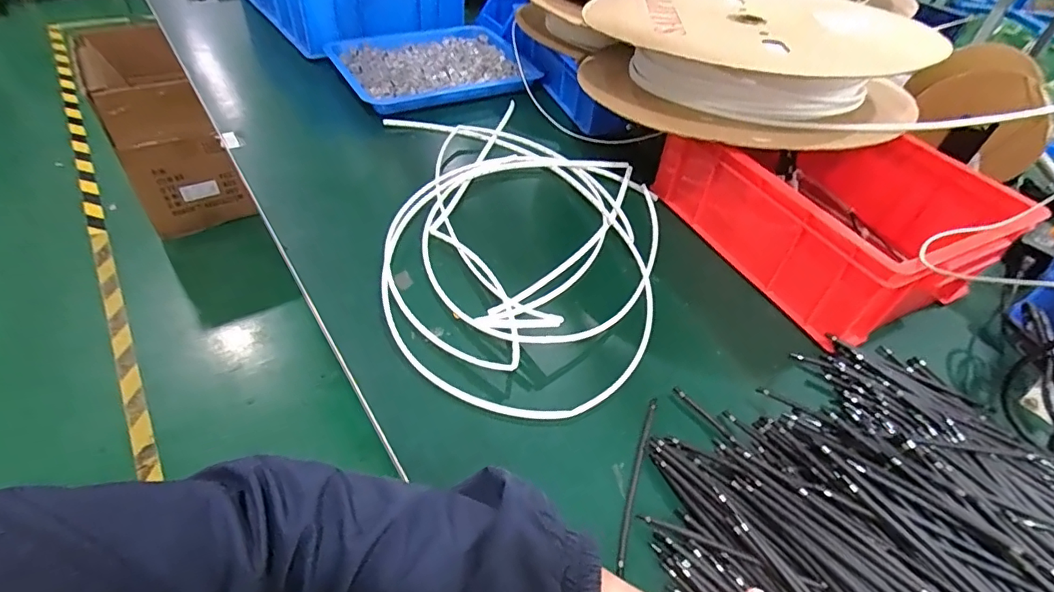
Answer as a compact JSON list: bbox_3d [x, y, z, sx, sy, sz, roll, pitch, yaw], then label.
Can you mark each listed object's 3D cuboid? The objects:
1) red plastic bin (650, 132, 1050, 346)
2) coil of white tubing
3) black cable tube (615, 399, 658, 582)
[{"bbox_3d":[0.367,-0.116,0.633,0.267,0.129,0.320,-17,50,-20],"label":"red plastic bin"},{"bbox_3d":[0.006,-0.092,0.643,0.342,0.034,0.535,-1,47,-7],"label":"coil of white tubing"},{"bbox_3d":[0.093,0.150,0.429,0.008,0.004,0.159,17,48,11],"label":"black cable tube"}]

